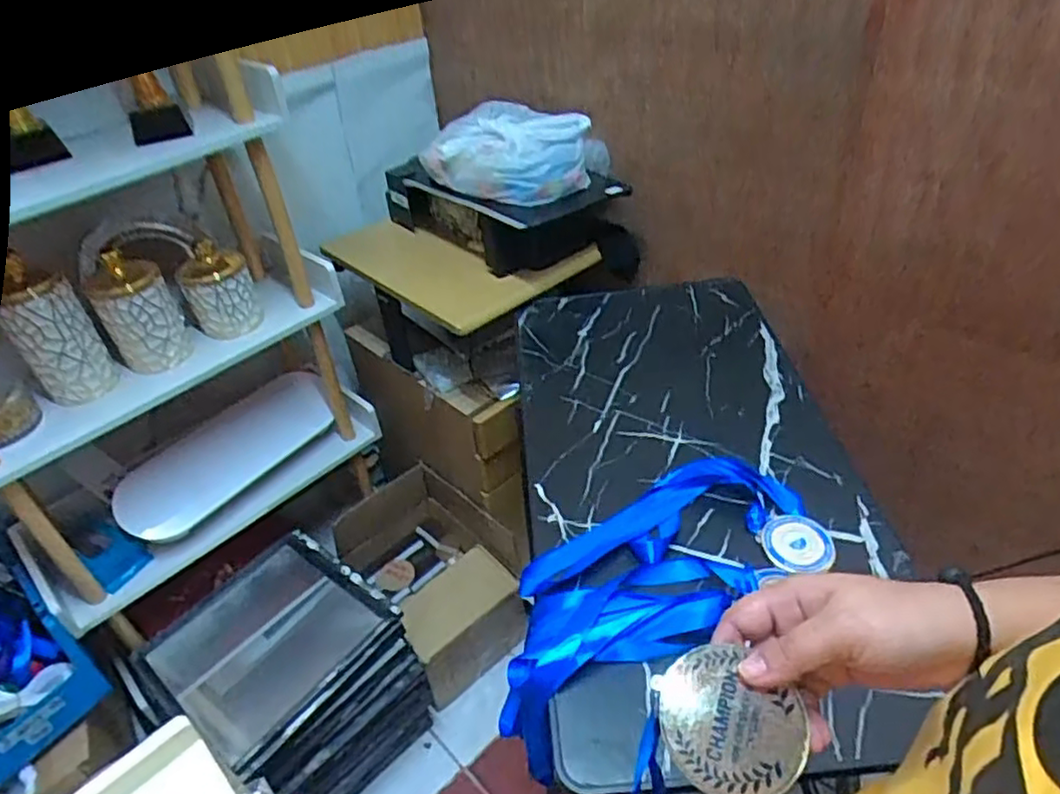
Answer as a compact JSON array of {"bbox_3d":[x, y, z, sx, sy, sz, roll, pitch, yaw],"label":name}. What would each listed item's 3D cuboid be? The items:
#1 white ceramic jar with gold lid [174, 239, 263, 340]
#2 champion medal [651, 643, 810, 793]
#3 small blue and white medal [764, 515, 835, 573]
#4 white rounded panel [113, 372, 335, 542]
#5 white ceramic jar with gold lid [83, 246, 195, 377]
[{"bbox_3d":[-0.529,-0.185,1.158,0.109,0.139,0.090,-23,42,-19],"label":"white ceramic jar with gold lid"},{"bbox_3d":[0.102,0.170,0.354,0.076,0.004,0.065,34,64,23],"label":"champion medal"},{"bbox_3d":[0.290,0.156,0.735,0.070,0.007,0.070,-4,39,3],"label":"small blue and white medal"},{"bbox_3d":[-0.621,0.122,1.411,0.442,0.160,0.104,-35,47,-30],"label":"white rounded panel"},{"bbox_3d":[-0.629,-0.138,1.089,0.108,0.166,0.099,-28,44,-24],"label":"white ceramic jar with gold lid"}]

